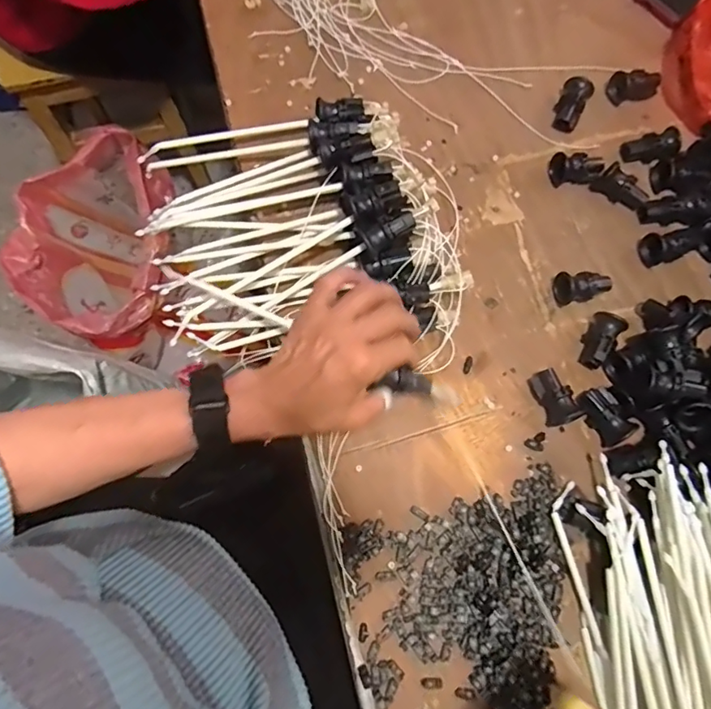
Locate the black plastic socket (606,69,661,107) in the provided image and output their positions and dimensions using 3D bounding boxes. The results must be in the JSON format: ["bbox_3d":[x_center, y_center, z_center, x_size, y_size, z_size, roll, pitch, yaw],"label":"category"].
[{"bbox_3d":[0.286,-0.277,0.521,0.047,0.026,0.024,-11,75,-5],"label":"black plastic socket"}]

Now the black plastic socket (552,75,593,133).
[{"bbox_3d":[0.218,-0.252,0.512,0.027,0.025,0.049,24,75,5],"label":"black plastic socket"}]

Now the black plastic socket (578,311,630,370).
[{"bbox_3d":[0.215,-0.013,0.448,0.027,0.025,0.049,35,76,8],"label":"black plastic socket"}]

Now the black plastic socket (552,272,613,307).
[{"bbox_3d":[0.207,-0.063,0.463,0.048,0.025,0.027,-12,75,-5],"label":"black plastic socket"}]

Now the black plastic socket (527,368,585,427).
[{"bbox_3d":[0.168,0.036,0.430,0.025,0.027,0.048,-25,77,-8],"label":"black plastic socket"}]

